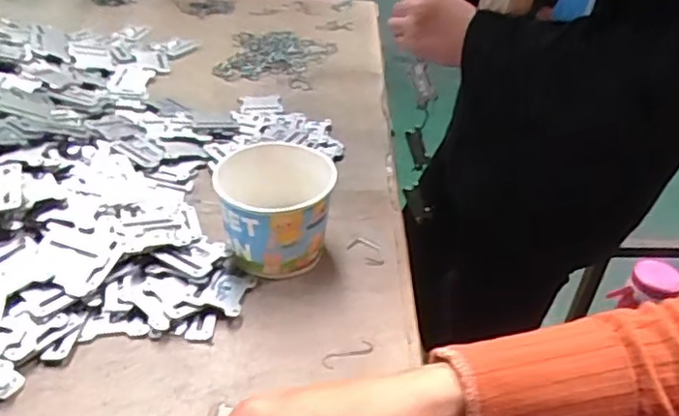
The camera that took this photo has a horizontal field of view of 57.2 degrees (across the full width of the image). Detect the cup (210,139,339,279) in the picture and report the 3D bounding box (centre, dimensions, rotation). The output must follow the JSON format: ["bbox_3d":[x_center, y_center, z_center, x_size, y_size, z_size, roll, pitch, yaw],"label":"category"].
[{"bbox_3d":[-0.051,-0.004,0.501,0.088,0.078,0.094,3,37,-2],"label":"cup"}]

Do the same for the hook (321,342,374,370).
[{"bbox_3d":[0.006,0.102,0.436,0.040,0.004,0.011,-18,43,-26],"label":"hook"}]

